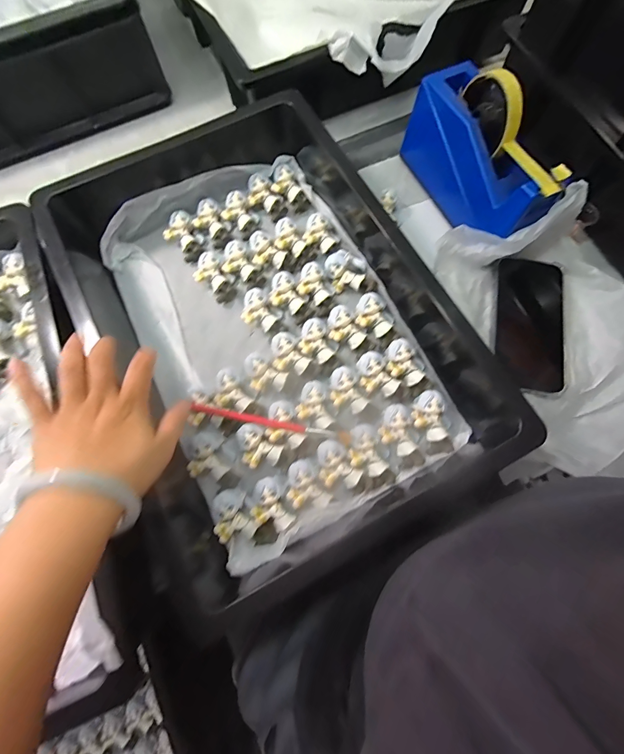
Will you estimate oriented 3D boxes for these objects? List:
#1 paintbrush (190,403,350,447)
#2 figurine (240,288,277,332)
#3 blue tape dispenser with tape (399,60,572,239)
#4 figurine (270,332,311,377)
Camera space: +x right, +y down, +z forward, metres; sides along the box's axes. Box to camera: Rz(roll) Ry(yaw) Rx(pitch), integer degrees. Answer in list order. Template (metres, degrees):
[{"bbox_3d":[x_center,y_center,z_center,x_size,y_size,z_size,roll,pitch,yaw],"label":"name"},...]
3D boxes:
[{"bbox_3d":[-0.040,0.045,0.329,0.160,0.006,0.011,13,74,3],"label":"paintbrush"},{"bbox_3d":[-0.063,-0.073,0.376,0.033,0.027,0.052,-28,76,-8],"label":"figurine"},{"bbox_3d":[0.194,-0.253,0.387,0.066,0.127,0.206,-26,75,-8],"label":"blue tape dispenser with tape"},{"bbox_3d":[-0.026,-0.022,0.359,0.034,0.025,0.047,-32,76,-9],"label":"figurine"}]

